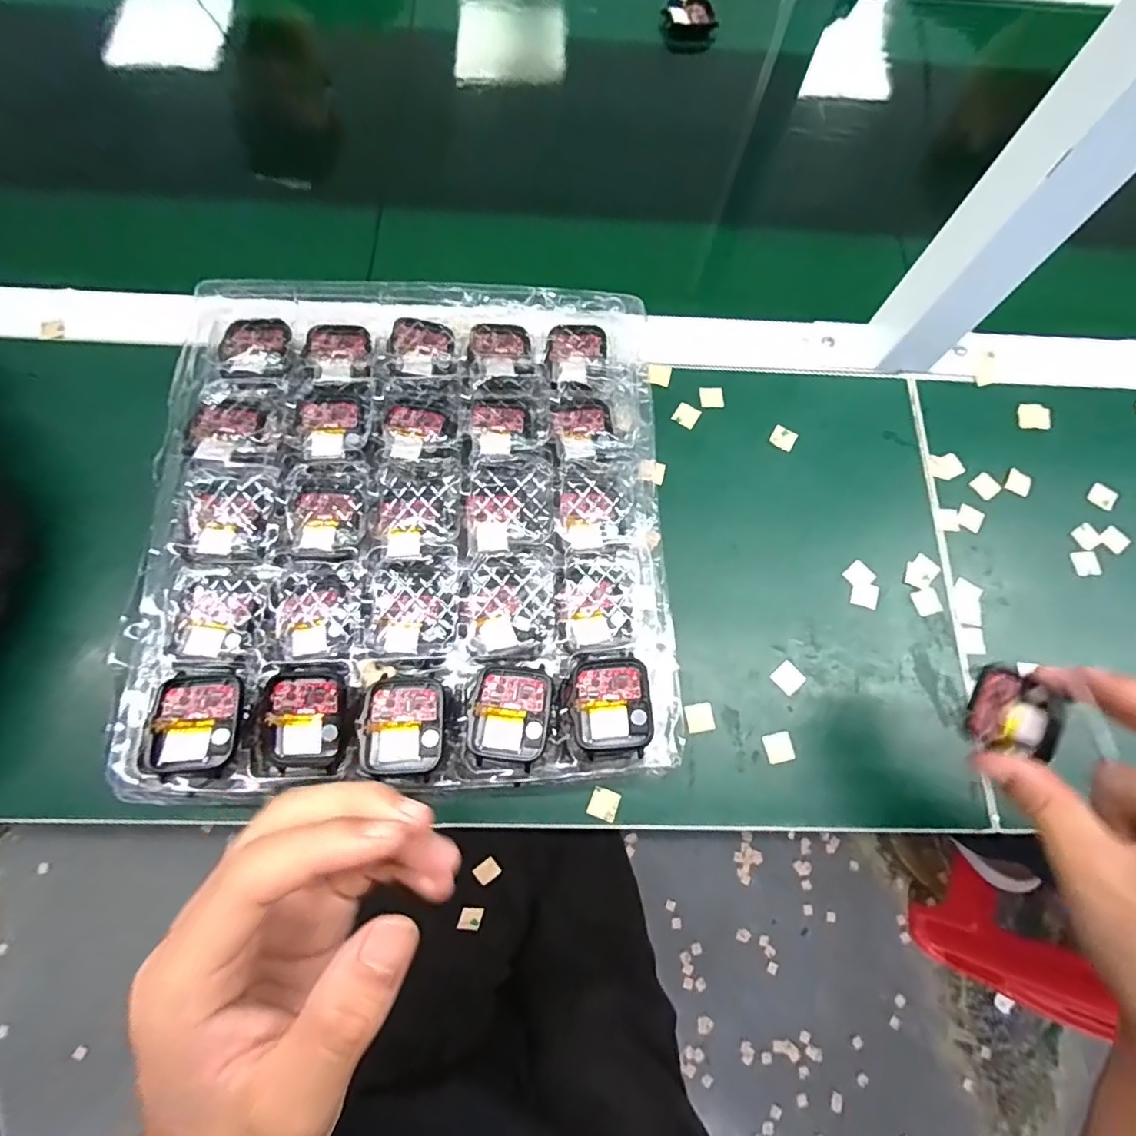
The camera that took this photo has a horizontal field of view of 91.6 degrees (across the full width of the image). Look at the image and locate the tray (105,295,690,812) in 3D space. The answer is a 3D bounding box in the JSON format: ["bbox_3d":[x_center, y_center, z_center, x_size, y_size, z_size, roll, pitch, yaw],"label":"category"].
[{"bbox_3d":[-0.084,-0.033,0.299,0.260,0.021,0.282,-1,72,-1],"label":"tray"}]

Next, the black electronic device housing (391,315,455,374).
[{"bbox_3d":[-0.088,-0.134,0.334,0.036,0.007,0.037,4,71,0],"label":"black electronic device housing"}]

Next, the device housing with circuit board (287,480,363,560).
[{"bbox_3d":[-0.130,-0.025,0.297,0.040,0.007,0.043,2,73,-2],"label":"device housing with circuit board"}]

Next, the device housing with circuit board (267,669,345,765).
[{"bbox_3d":[-0.123,0.070,0.262,0.035,0.010,0.042,3,73,-2],"label":"device housing with circuit board"}]

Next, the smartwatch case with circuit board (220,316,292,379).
[{"bbox_3d":[-0.187,-0.132,0.330,0.037,0.007,0.046,-1,73,-3],"label":"smartwatch case with circuit board"}]

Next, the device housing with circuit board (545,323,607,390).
[{"bbox_3d":[0.005,-0.131,0.338,0.035,0.005,0.048,7,73,0],"label":"device housing with circuit board"}]

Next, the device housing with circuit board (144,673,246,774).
[{"bbox_3d":[-0.171,0.071,0.255,0.037,0.008,0.044,2,73,-2],"label":"device housing with circuit board"}]

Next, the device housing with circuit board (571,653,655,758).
[{"bbox_3d":[0.021,0.064,0.263,0.036,0.008,0.045,-2,73,-3],"label":"device housing with circuit board"}]

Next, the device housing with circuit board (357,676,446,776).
[{"bbox_3d":[-0.077,0.073,0.259,0.038,0.004,0.043,-2,73,-3],"label":"device housing with circuit board"}]

